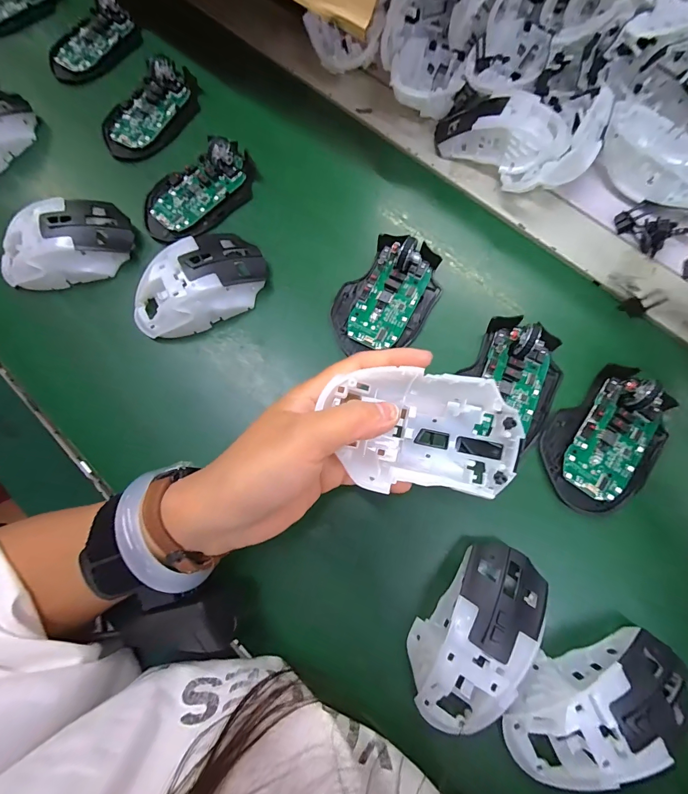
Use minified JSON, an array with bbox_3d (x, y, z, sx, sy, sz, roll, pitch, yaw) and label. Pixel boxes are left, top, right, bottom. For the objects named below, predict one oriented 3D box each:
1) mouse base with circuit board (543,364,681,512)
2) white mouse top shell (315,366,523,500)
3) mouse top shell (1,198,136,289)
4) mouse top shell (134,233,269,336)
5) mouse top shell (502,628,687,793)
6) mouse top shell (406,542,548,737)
[{"bbox_3d":[0.194,0.032,0.261,0.105,0.030,0.071,-43,79,-9],"label":"mouse base with circuit board"},{"bbox_3d":[0.044,0.021,0.206,0.106,0.039,0.062,3,76,2],"label":"white mouse top shell"},{"bbox_3d":[-0.236,-0.131,0.308,0.106,0.039,0.060,-23,76,-5],"label":"mouse top shell"},{"bbox_3d":[-0.118,-0.090,0.296,0.113,0.033,0.069,-30,77,-6],"label":"mouse top shell"},{"bbox_3d":[0.155,0.187,0.219,0.113,0.037,0.057,-20,76,-4],"label":"mouse top shell"},{"bbox_3d":[0.085,0.151,0.230,0.062,0.037,0.112,36,79,9],"label":"mouse top shell"}]

